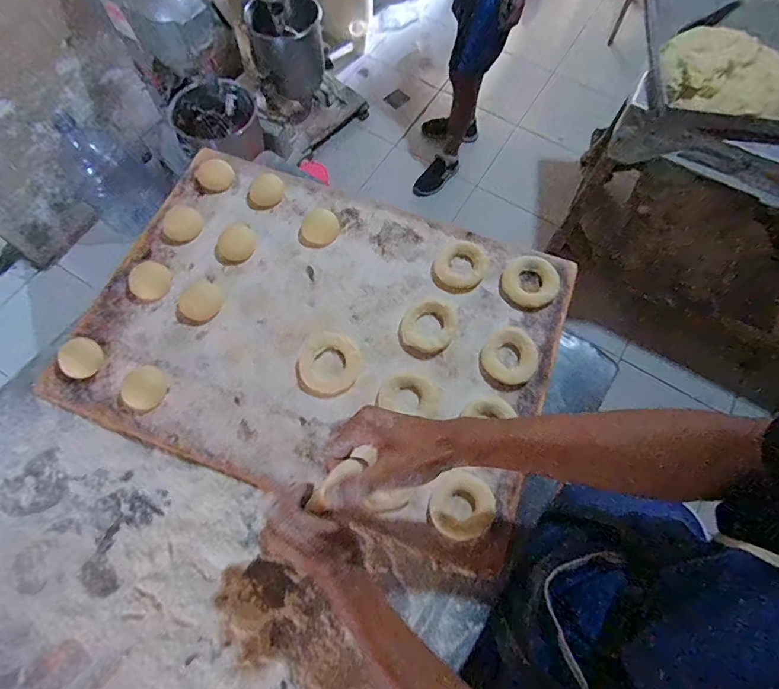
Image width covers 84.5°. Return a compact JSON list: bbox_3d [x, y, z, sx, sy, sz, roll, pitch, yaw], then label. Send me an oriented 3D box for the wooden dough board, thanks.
[{"bbox_3d":[-0.088,-0.027,0.566,0.576,0.018,0.414,21,72,8],"label":"wooden dough board"}]

